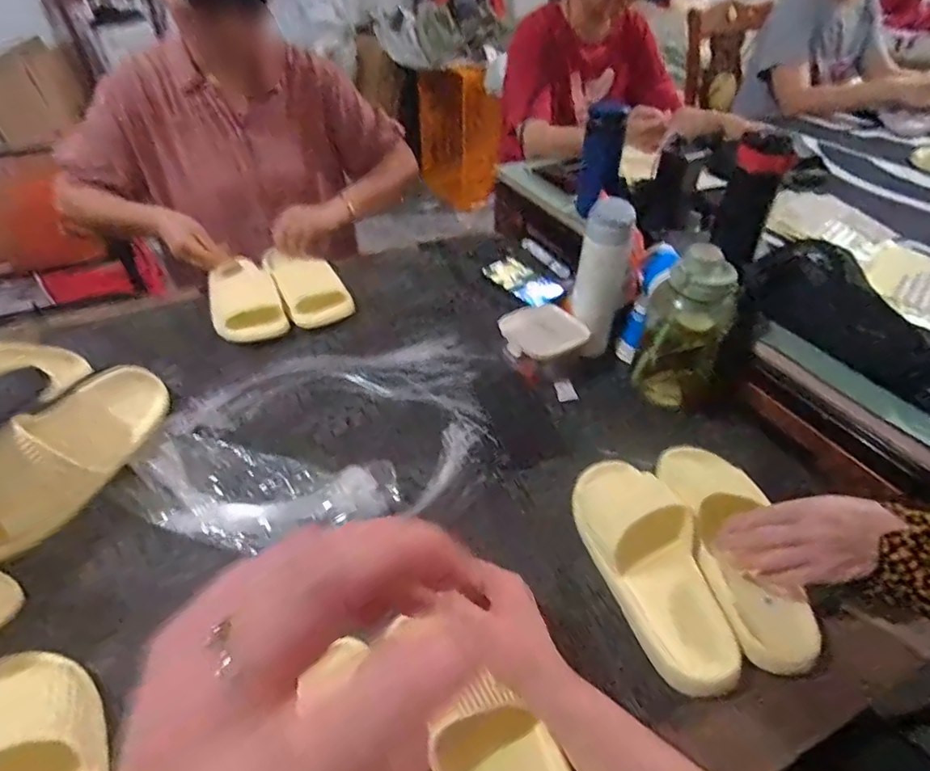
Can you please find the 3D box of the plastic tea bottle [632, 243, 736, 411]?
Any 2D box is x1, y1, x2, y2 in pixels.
[{"bbox_3d":[0.281,-0.073,0.702,0.096,0.199,0.078,17,44,18],"label":"plastic tea bottle"}]

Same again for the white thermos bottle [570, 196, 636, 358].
[{"bbox_3d":[0.192,-0.142,0.786,0.069,0.225,0.079,10,42,11],"label":"white thermos bottle"}]

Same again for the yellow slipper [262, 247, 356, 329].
[{"bbox_3d":[-0.286,-0.184,0.956,0.109,0.063,0.231,-25,47,-26],"label":"yellow slipper"}]

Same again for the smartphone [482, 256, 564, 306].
[{"bbox_3d":[0.103,-0.192,0.990,0.078,0.010,0.156,-31,51,-20],"label":"smartphone"}]

